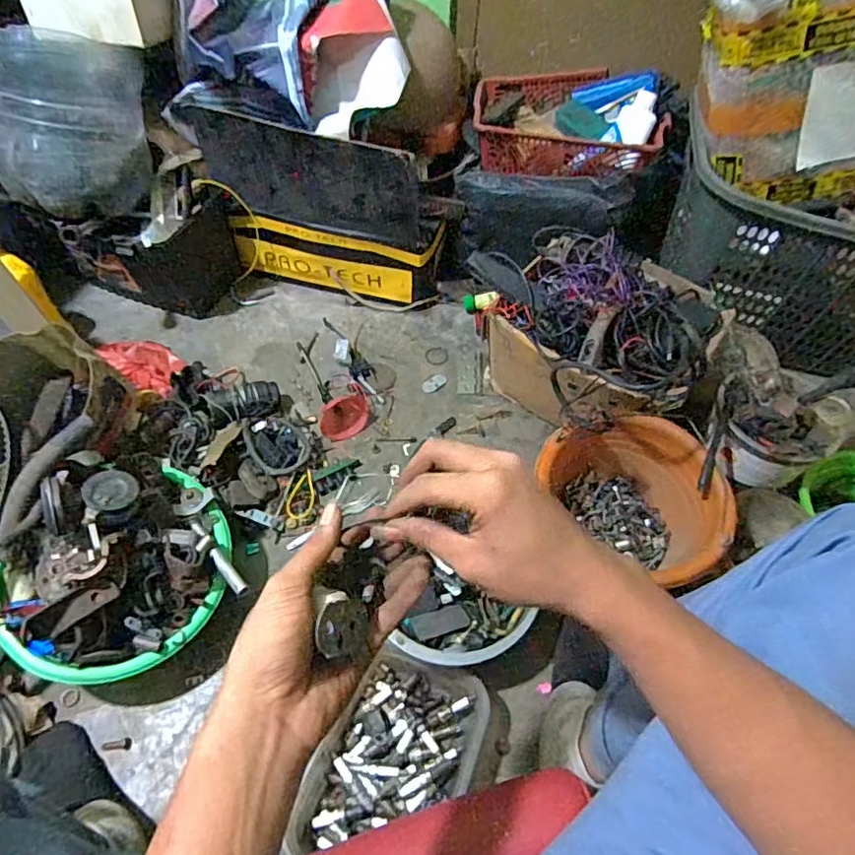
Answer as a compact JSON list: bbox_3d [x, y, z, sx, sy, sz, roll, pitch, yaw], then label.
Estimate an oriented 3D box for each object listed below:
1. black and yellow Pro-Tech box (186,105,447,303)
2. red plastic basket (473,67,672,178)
[{"bbox_3d":[-0.189,-0.405,1.058,0.443,0.309,0.099,14,54,7],"label":"black and yellow Pro-Tech box"},{"bbox_3d":[0.264,-0.581,1.081,0.353,0.094,0.257,11,54,5],"label":"red plastic basket"}]

